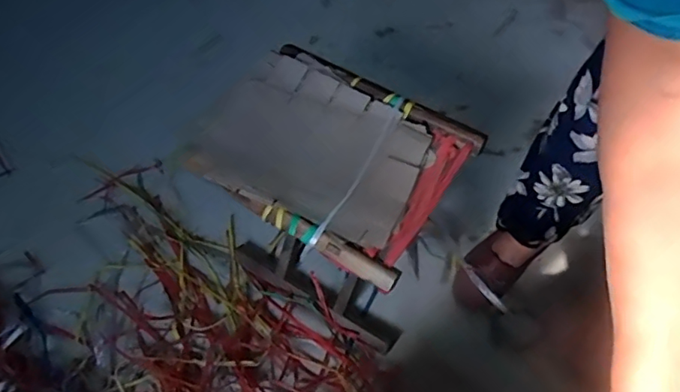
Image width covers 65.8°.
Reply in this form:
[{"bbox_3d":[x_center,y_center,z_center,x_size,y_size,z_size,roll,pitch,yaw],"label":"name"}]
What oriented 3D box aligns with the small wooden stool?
[{"bbox_3d":[-0.006,0.018,0.790,0.317,0.325,0.234,27,66,17],"label":"small wooden stool"}]

